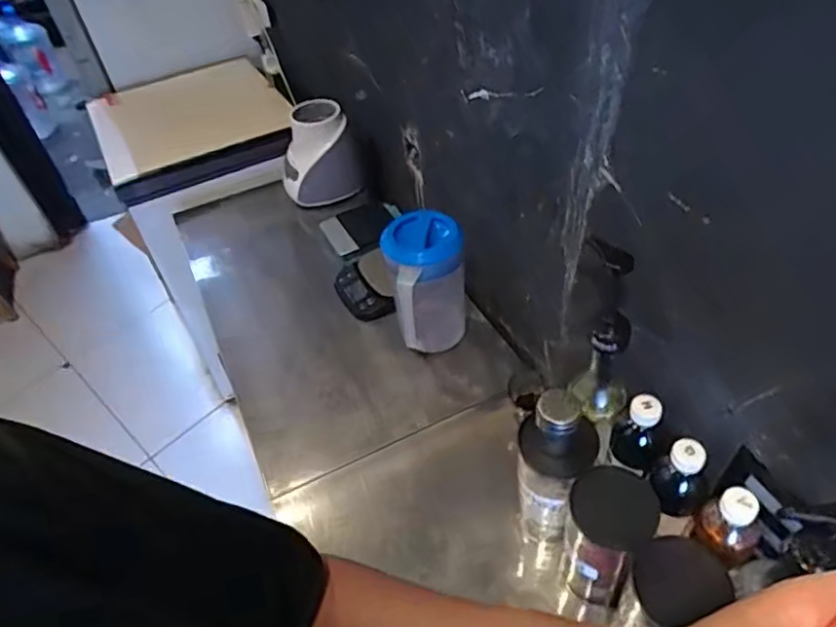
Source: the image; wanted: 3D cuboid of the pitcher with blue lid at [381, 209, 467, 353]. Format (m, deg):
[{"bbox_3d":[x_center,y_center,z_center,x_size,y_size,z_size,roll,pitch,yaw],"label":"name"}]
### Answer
[{"bbox_3d":[0.019,-0.040,0.985,0.121,0.220,0.122,-10,45,-3],"label":"pitcher with blue lid"}]

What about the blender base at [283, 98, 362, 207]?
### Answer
[{"bbox_3d":[-0.229,-0.351,1.350,0.158,0.218,0.123,-18,46,-10],"label":"blender base"}]

